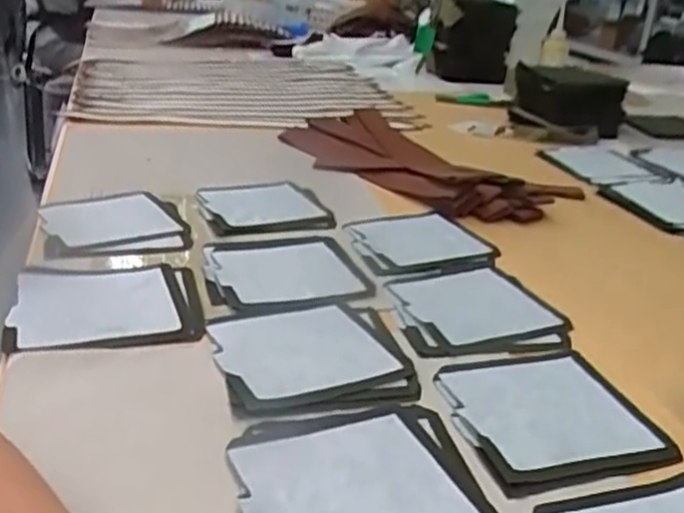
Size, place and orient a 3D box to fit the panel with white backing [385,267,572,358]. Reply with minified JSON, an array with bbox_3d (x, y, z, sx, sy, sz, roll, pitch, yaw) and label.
[{"bbox_3d":[0.115,0.044,0.617,0.142,0.004,0.139,-1,25,-14],"label":"panel with white backing"}]

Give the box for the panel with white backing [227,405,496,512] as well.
[{"bbox_3d":[0.012,0.130,0.402,0.138,0.005,0.135,-4,26,-20],"label":"panel with white backing"}]

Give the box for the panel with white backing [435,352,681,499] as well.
[{"bbox_3d":[0.140,0.105,0.486,0.134,0.005,0.134,-3,26,-18],"label":"panel with white backing"}]

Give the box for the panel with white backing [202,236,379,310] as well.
[{"bbox_3d":[-0.053,0.014,0.653,0.142,0.010,0.142,-3,26,-18],"label":"panel with white backing"}]

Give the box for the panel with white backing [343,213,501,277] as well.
[{"bbox_3d":[0.080,-0.017,0.748,0.133,0.013,0.167,-8,22,-18],"label":"panel with white backing"}]

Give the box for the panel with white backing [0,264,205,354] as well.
[{"bbox_3d":[-0.189,0.040,0.567,0.141,0.010,0.136,-2,26,-17],"label":"panel with white backing"}]

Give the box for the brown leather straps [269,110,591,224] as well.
[{"bbox_3d":[0.097,-0.143,0.995,0.206,0.061,0.465,-18,29,-32],"label":"brown leather straps"}]

